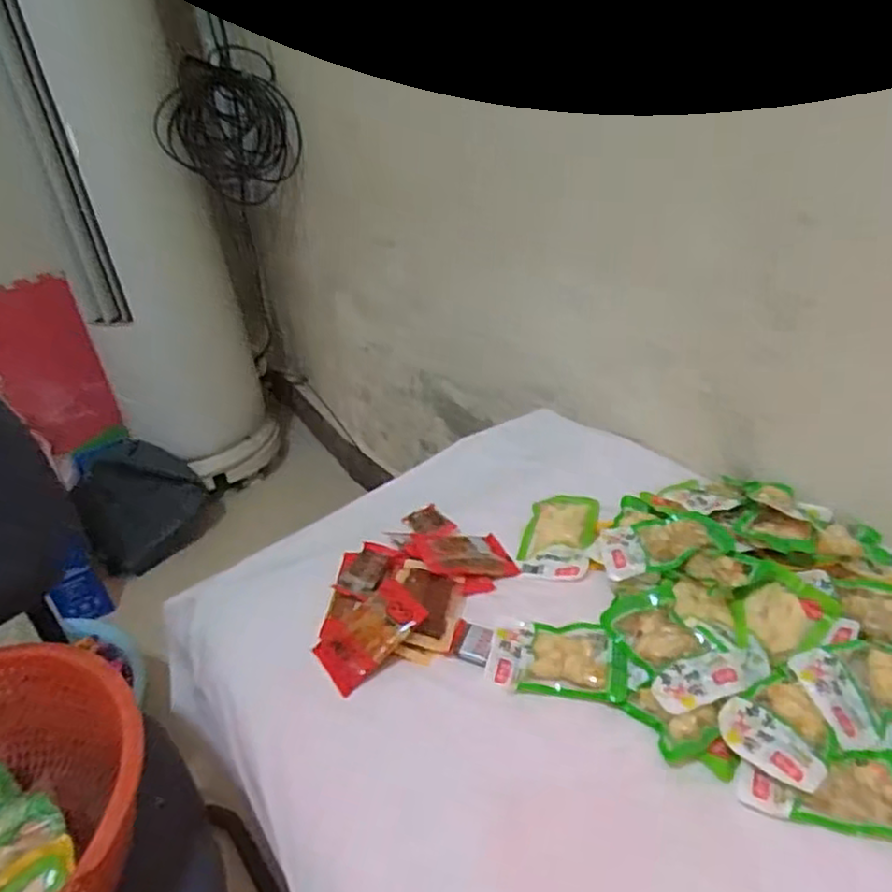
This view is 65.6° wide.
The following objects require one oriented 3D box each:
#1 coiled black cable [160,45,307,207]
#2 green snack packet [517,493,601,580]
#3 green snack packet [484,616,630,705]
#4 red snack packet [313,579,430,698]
[{"bbox_3d":[-0.477,-0.709,1.561,0.290,0.308,0.119,-7,32,-2],"label":"coiled black cable"},{"bbox_3d":[0.131,0.102,0.797,0.077,0.012,0.138,4,36,18],"label":"green snack packet"},{"bbox_3d":[0.102,0.193,0.636,0.126,0.018,0.076,6,36,19],"label":"green snack packet"},{"bbox_3d":[-0.075,0.183,0.676,0.106,0.015,0.069,-45,45,-16],"label":"red snack packet"}]

